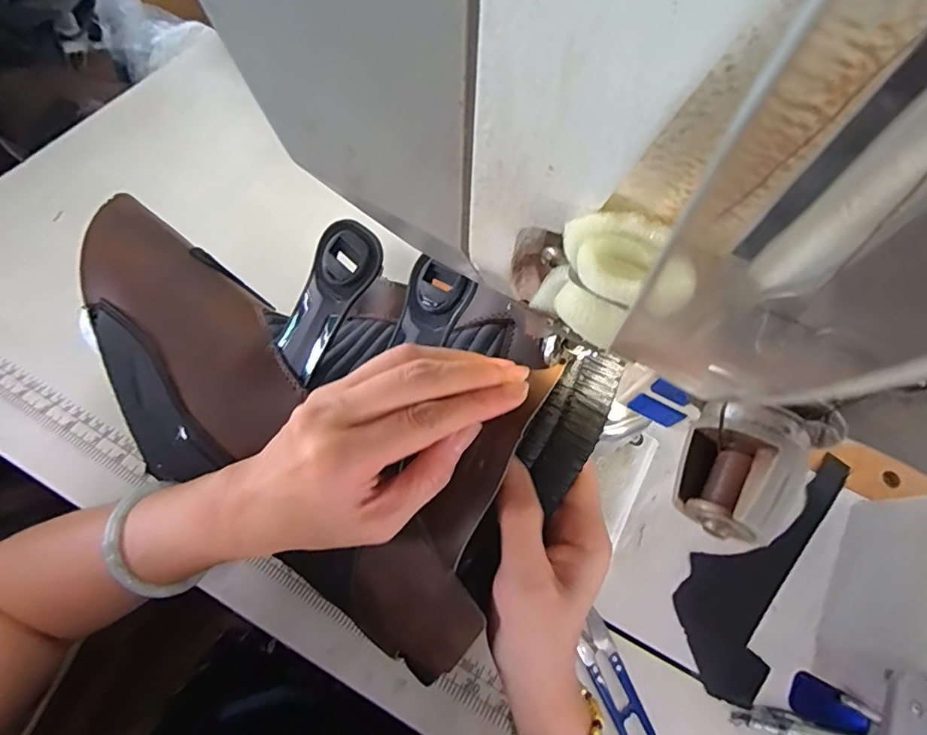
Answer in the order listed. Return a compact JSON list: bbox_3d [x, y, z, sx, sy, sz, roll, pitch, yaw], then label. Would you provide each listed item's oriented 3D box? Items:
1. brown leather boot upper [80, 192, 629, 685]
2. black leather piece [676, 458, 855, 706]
[{"bbox_3d":[-0.084,0.018,0.284,0.273,0.141,0.154,30,66,12],"label":"brown leather boot upper"},{"bbox_3d":[0.223,0.140,0.390,0.076,0.008,0.204,35,74,4],"label":"black leather piece"}]

